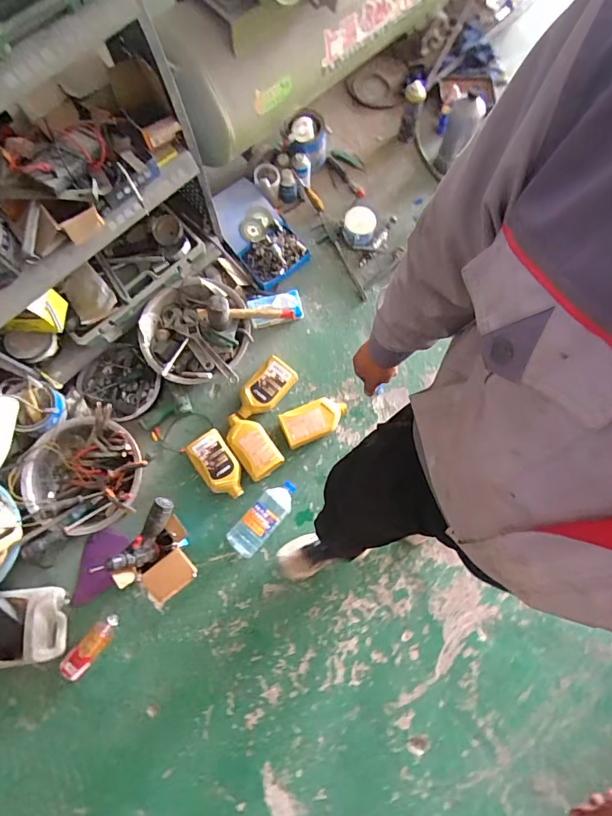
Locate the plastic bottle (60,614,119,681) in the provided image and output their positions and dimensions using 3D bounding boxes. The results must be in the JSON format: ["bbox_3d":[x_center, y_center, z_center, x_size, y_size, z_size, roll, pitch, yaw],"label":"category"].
[{"bbox_3d":[-0.610,0.678,1.256,0.069,0.064,0.191,35,77,8],"label":"plastic bottle"}]

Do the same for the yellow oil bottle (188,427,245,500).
[{"bbox_3d":[-0.273,0.184,1.387,0.119,0.070,0.221,-34,78,-9],"label":"yellow oil bottle"}]

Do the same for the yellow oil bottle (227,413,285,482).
[{"bbox_3d":[-0.176,0.114,1.401,0.118,0.082,0.219,-36,78,-10],"label":"yellow oil bottle"}]

